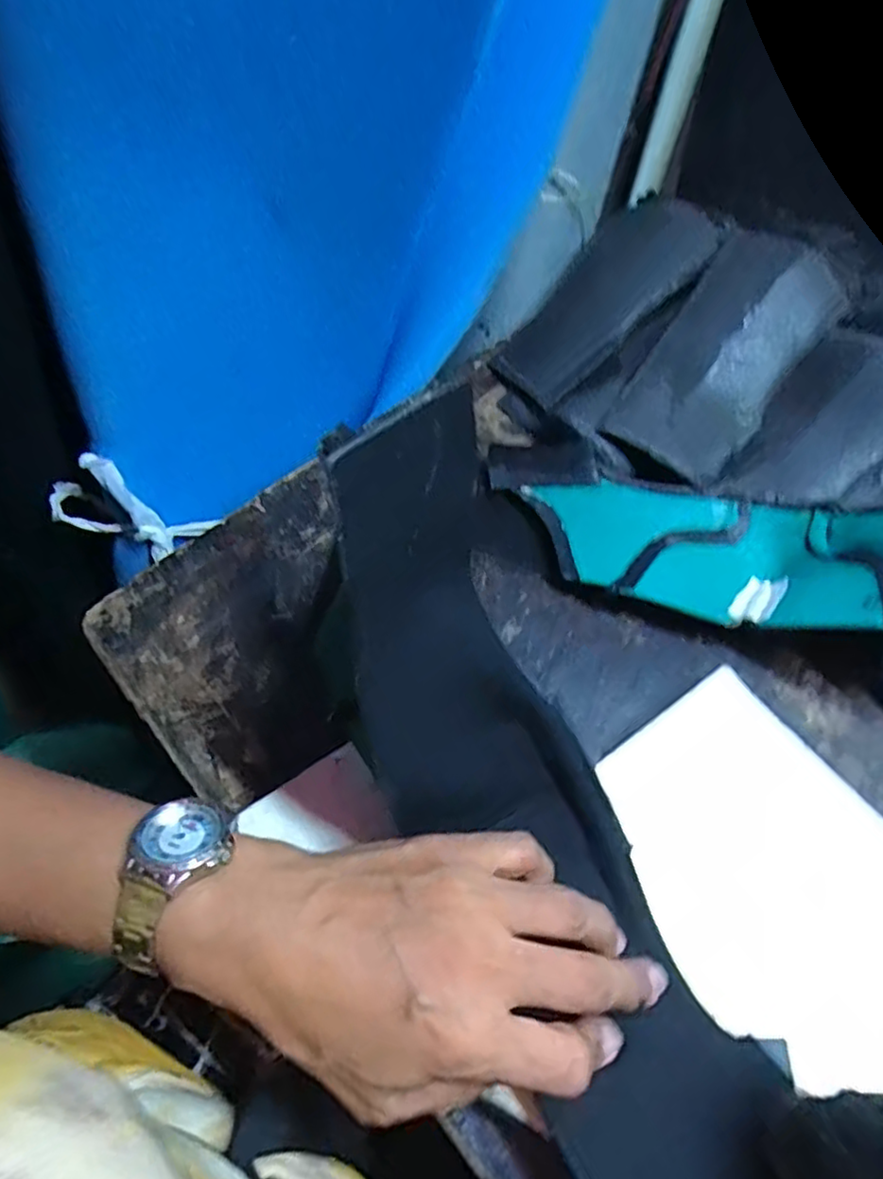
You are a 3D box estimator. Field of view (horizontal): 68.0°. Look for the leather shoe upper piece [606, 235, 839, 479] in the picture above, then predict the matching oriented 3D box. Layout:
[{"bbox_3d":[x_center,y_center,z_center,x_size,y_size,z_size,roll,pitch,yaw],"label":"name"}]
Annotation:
[{"bbox_3d":[0.177,-0.145,0.415,0.080,0.029,0.166,34,84,21],"label":"leather shoe upper piece"}]

